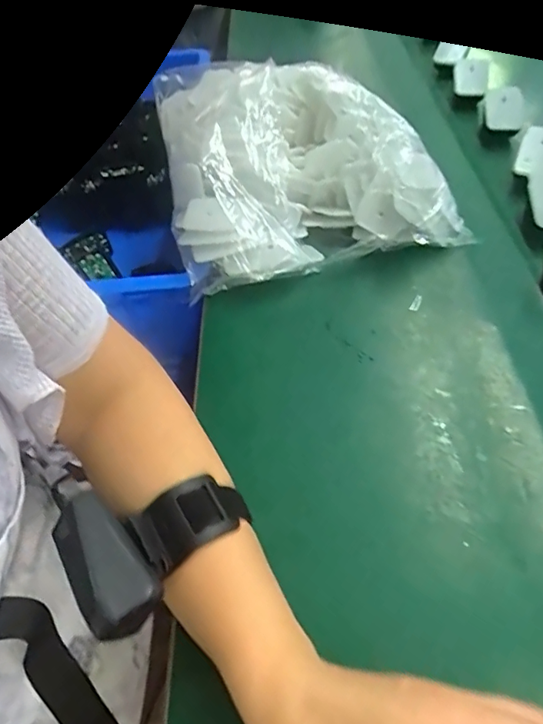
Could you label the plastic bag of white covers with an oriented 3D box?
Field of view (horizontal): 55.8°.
[{"bbox_3d":[0.020,-0.226,0.533,0.259,0.102,0.304,-12,49,-4],"label":"plastic bag of white covers"}]

